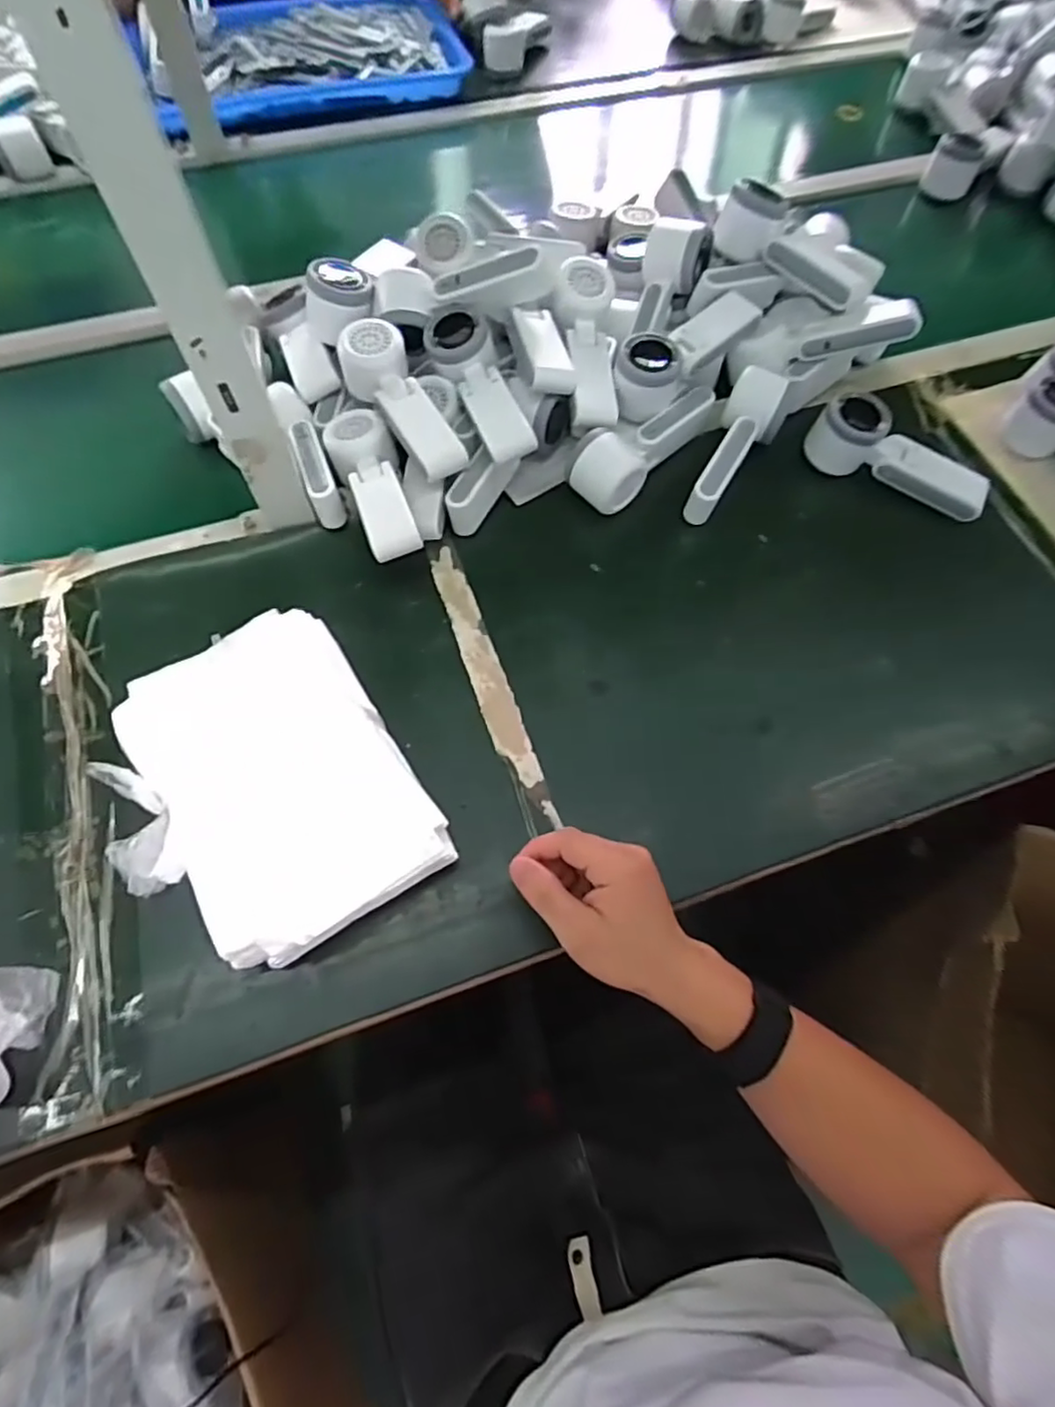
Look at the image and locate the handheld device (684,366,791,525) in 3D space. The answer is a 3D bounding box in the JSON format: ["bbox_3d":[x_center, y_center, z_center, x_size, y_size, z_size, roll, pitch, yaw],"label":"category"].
[{"bbox_3d":[0.189,-0.234,0.597,0.054,0.045,0.153,28,81,10],"label":"handheld device"}]

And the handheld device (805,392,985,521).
[{"bbox_3d":[0.337,-0.217,0.598,0.068,0.058,0.158,-37,70,-17],"label":"handheld device"}]

